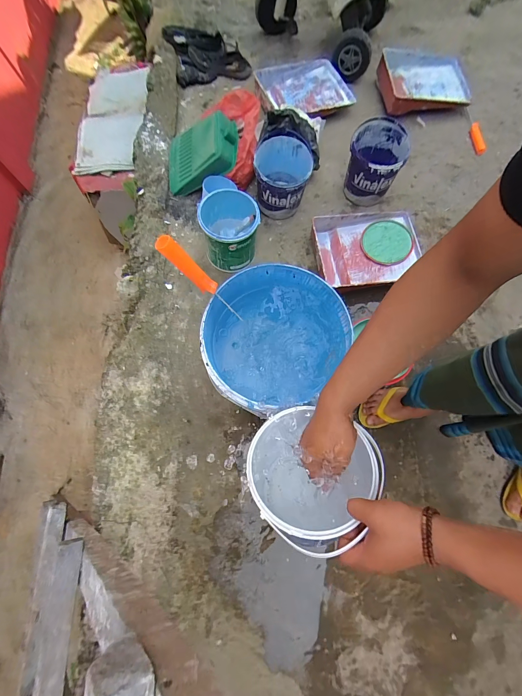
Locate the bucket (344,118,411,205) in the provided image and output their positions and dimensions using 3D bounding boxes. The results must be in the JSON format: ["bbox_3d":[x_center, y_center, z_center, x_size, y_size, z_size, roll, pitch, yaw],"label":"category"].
[{"bbox_3d":[0.397,-0.657,1.044,0.187,0.181,0.201,17,74,5],"label":"bucket"}]

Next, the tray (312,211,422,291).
[{"bbox_3d":[0.364,-0.333,1.007,0.362,0.073,0.278,-11,74,-4],"label":"tray"}]

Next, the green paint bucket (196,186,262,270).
[{"bbox_3d":[-0.097,-0.370,0.949,0.173,0.184,0.166,0,74,0],"label":"green paint bucket"}]

